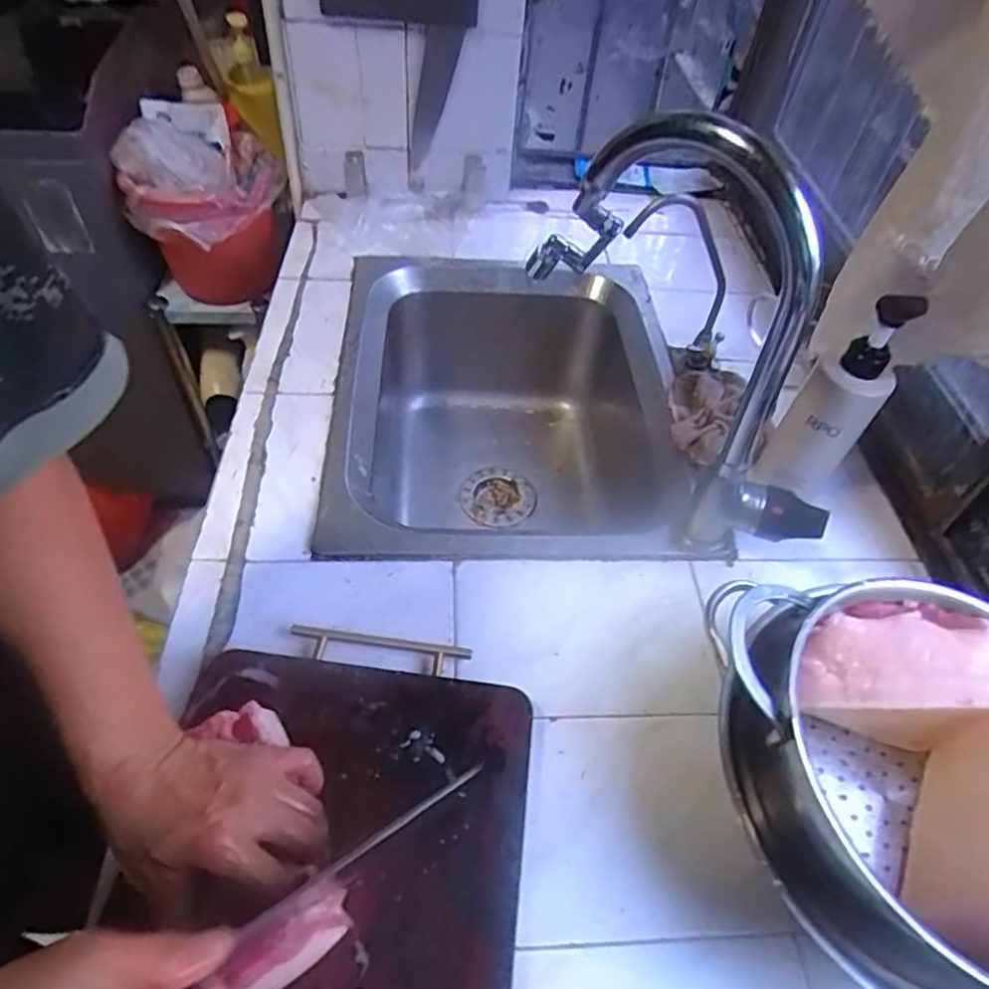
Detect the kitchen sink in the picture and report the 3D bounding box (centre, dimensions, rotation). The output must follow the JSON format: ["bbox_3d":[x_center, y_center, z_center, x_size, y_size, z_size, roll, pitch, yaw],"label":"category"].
[{"bbox_3d":[0.014,-0.060,0.835,0.396,0.230,0.472,0,51,-5],"label":"kitchen sink"}]

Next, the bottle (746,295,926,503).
[{"bbox_3d":[0.318,-0.082,0.623,0.067,0.209,0.065,30,54,18],"label":"bottle"}]

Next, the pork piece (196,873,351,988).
[{"bbox_3d":[-0.120,0.258,0.373,0.081,0.061,0.029,-30,59,-26],"label":"pork piece"}]

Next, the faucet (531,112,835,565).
[{"bbox_3d":[0.161,-0.122,0.550,0.322,0.345,0.074,38,57,24],"label":"faucet"}]

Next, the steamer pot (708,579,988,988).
[{"bbox_3d":[0.303,0.205,0.442,0.255,0.125,0.268,2,51,-3],"label":"steamer pot"}]

